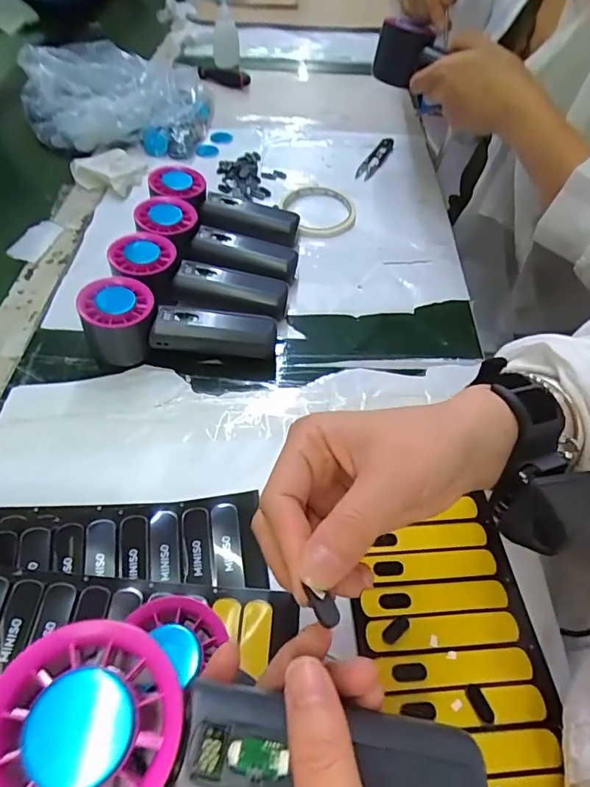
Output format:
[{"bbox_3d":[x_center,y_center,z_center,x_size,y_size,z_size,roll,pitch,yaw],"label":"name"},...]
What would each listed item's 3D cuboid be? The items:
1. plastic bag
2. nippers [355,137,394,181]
[{"bbox_3d":[-0.239,-0.383,0.636,0.243,0.086,0.154,-3,51,-5],"label":"plastic bag"},{"bbox_3d":[0.106,-0.310,0.644,0.021,0.008,0.106,20,54,17],"label":"nippers"}]

